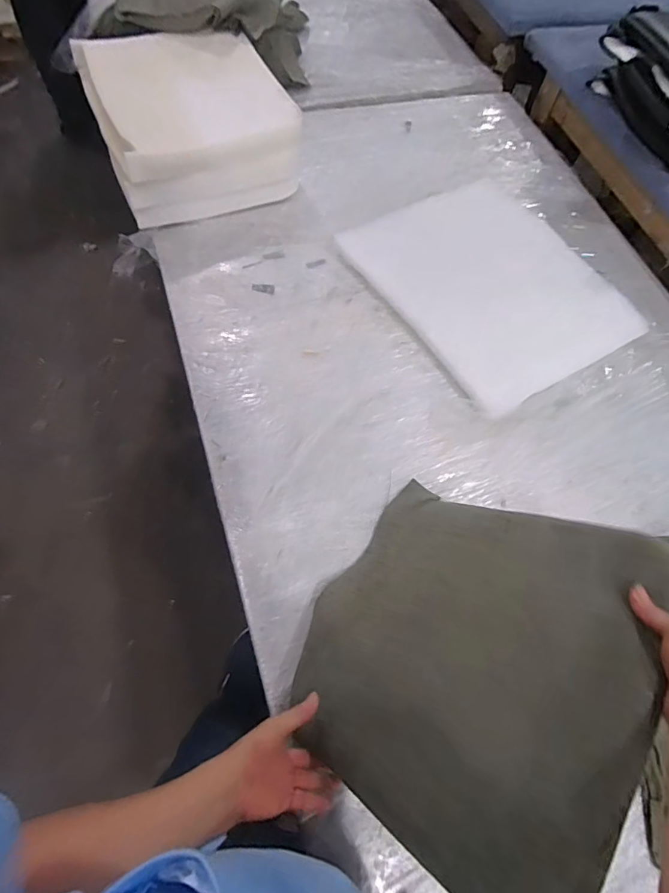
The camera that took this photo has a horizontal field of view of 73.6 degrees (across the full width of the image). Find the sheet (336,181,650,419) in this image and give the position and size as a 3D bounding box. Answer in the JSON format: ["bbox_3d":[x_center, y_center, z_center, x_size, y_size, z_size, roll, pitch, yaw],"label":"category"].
[{"bbox_3d":[0.364,-0.397,1.061,0.477,0.025,0.577,-27,70,-16],"label":"sheet"}]

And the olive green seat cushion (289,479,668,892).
[{"bbox_3d":[0.149,0.238,0.583,0.433,0.050,0.419,6,46,51],"label":"olive green seat cushion"}]

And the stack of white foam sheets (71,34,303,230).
[{"bbox_3d":[-0.347,-0.787,1.080,0.429,0.266,0.427,-25,70,-14],"label":"stack of white foam sheets"}]

